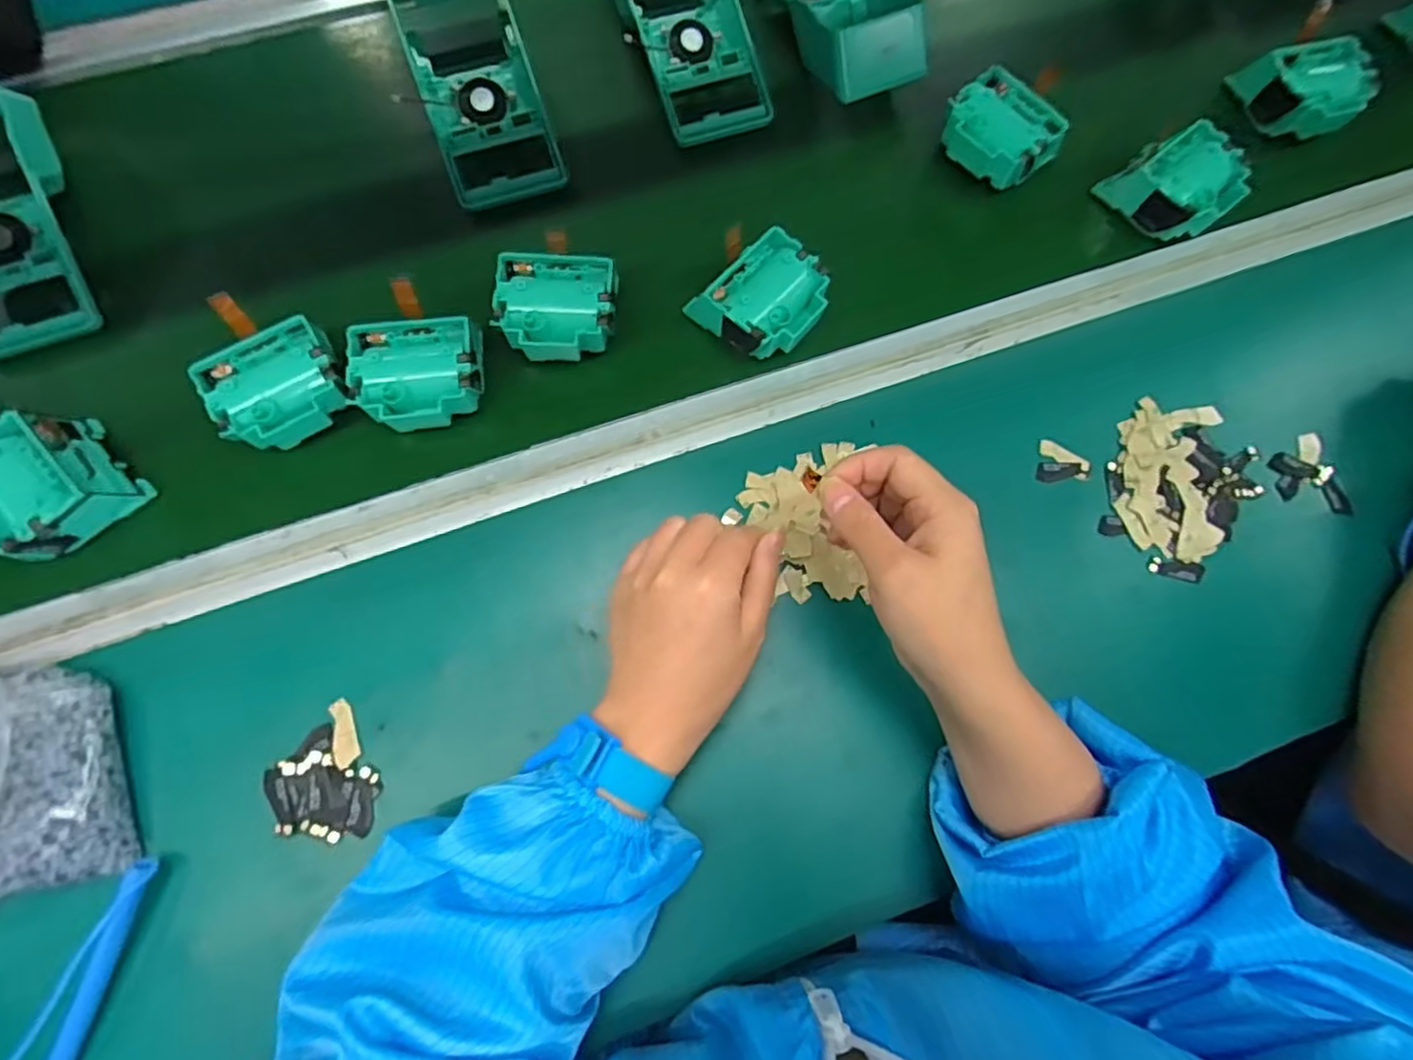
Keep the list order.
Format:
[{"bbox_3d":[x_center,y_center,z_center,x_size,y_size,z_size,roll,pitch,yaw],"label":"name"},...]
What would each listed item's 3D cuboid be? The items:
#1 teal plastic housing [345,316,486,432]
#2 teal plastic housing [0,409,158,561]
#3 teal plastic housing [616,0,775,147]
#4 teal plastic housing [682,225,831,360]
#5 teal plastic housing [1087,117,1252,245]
[{"bbox_3d":[-0.183,-0.101,0.432,0.077,0.030,0.070,-10,76,-5],"label":"teal plastic housing"},{"bbox_3d":[-0.402,-0.024,0.409,0.084,0.038,0.082,43,78,8],"label":"teal plastic housing"},{"bbox_3d":[-0.017,-0.388,0.516,0.088,0.045,0.185,-18,77,-7],"label":"teal plastic housing"},{"bbox_3d":[0.039,-0.155,0.459,0.075,0.040,0.076,-43,81,-11],"label":"teal plastic housing"},{"bbox_3d":[0.344,-0.250,0.494,0.072,0.042,0.075,-27,78,-9],"label":"teal plastic housing"}]

